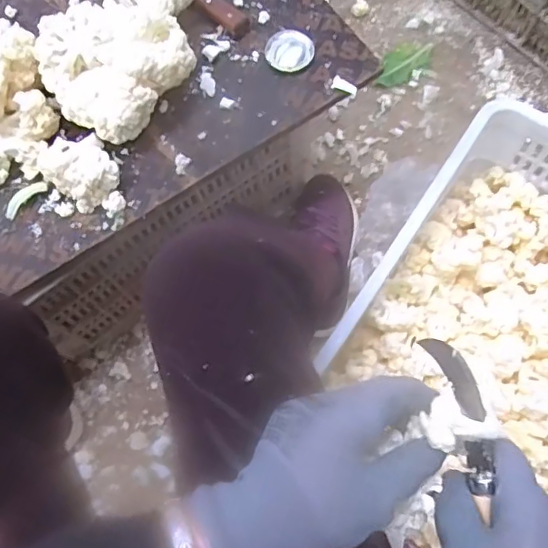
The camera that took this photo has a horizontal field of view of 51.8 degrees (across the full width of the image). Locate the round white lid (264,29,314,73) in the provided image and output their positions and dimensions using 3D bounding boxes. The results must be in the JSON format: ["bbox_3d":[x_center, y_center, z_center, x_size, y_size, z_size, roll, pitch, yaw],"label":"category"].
[{"bbox_3d":[0.020,-0.302,0.765,0.063,0.014,0.057,25,73,11],"label":"round white lid"}]

